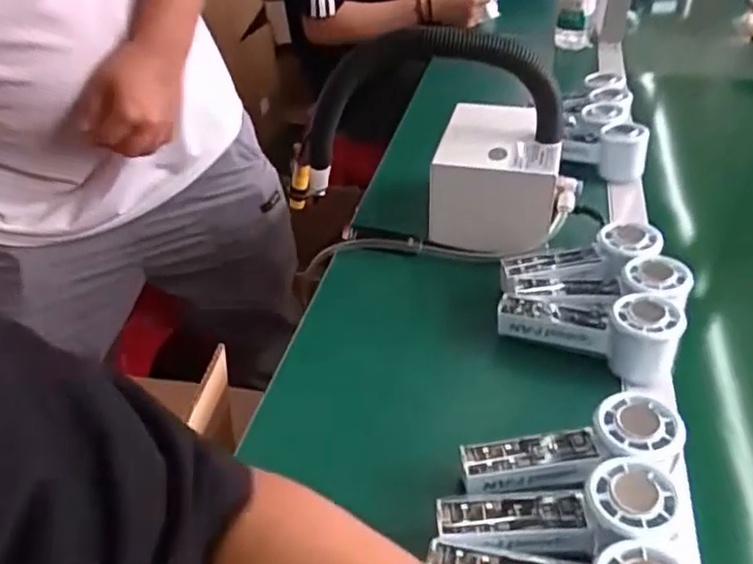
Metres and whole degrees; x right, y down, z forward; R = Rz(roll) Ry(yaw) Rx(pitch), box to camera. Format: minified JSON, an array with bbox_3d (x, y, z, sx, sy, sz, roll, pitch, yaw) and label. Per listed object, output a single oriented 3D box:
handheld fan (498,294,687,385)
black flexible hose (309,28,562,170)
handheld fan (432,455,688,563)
[{"bbox_3d":[0.181,0.035,0.566,0.151,0.053,0.060,13,41,17],"label":"handheld fan"},{"bbox_3d":[0.059,-0.178,0.687,0.261,0.177,0.052,-1,39,0],"label":"black flexible hose"},{"bbox_3d":[0.116,0.151,0.420,0.146,0.030,0.053,-11,38,10],"label":"handheld fan"}]

